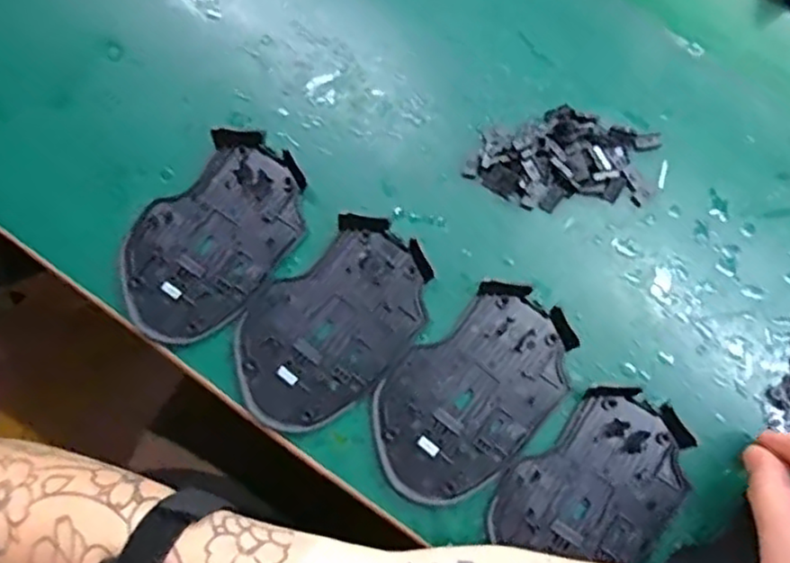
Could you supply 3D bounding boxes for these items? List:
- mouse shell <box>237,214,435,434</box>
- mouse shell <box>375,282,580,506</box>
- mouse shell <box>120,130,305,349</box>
[{"bbox_3d":[-0.032,0.022,0.346,0.112,0.012,0.071,-44,82,-6],"label":"mouse shell"},{"bbox_3d":[0.038,0.056,0.338,0.070,0.010,0.113,43,83,7],"label":"mouse shell"},{"bbox_3d":[-0.097,-0.022,0.358,0.072,0.010,0.113,40,83,7],"label":"mouse shell"}]

